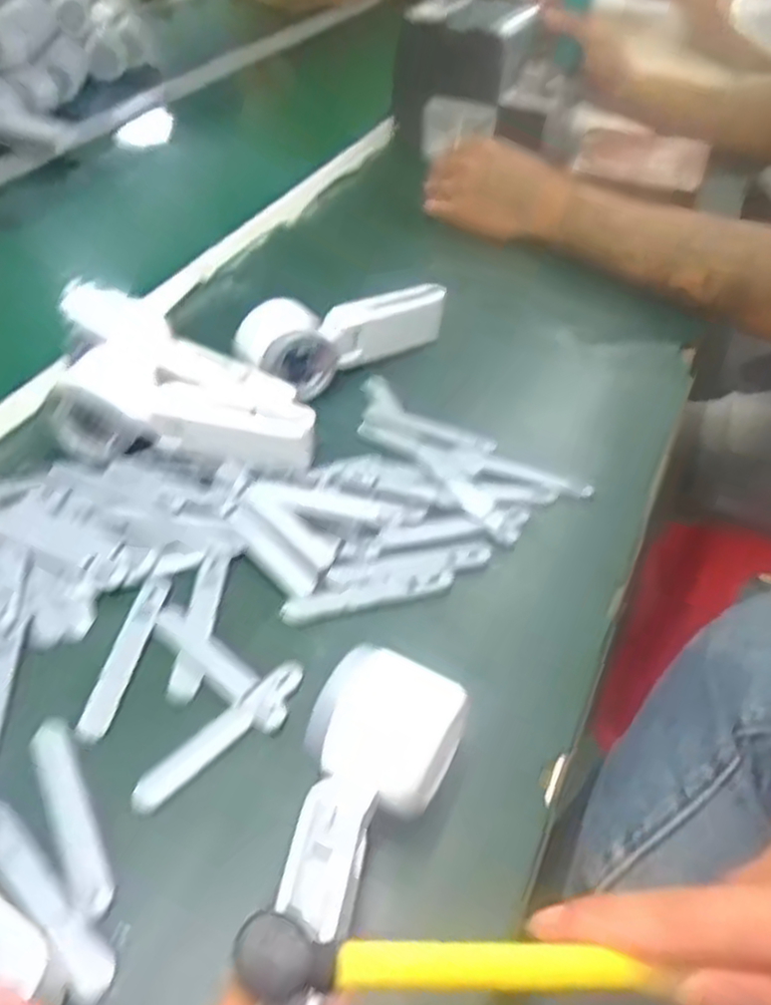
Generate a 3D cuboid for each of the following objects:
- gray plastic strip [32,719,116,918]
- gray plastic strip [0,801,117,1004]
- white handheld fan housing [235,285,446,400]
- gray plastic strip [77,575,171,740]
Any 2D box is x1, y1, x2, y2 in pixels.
[{"bbox_3d":[-0.138,0.135,0.345,0.017,0.005,0.093,-21,47,-21],"label":"gray plastic strip"},{"bbox_3d":[-0.140,0.160,0.319,0.094,0.006,0.015,34,53,31],"label":"gray plastic strip"},{"bbox_3d":[-0.020,-0.126,0.579,0.166,0.056,0.049,-20,47,-20],"label":"white handheld fan housing"},{"bbox_3d":[-0.135,0.078,0.407,0.019,0.004,0.093,0,49,18],"label":"gray plastic strip"}]

